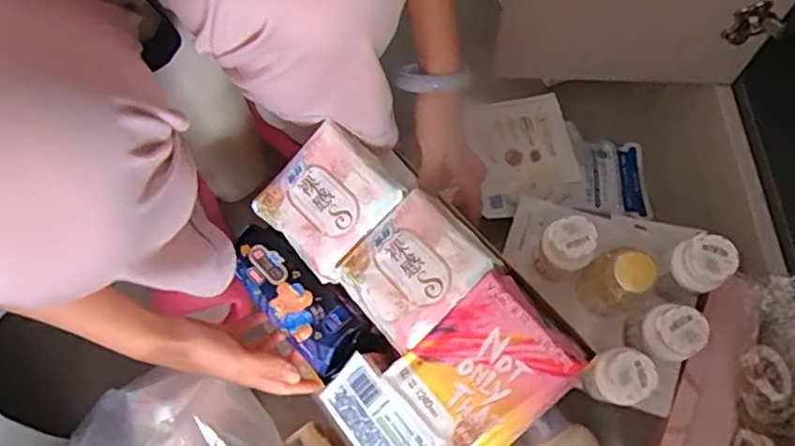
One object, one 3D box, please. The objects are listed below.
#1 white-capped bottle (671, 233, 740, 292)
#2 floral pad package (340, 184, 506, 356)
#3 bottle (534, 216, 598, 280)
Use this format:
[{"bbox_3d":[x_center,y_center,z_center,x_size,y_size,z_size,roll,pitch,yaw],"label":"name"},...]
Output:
[{"bbox_3d":[0.277,0.035,0.538,0.043,0.039,0.046,-1,67,3],"label":"white-capped bottle"},{"bbox_3d":[0.017,0.041,0.494,0.104,0.045,0.093,-43,64,1],"label":"floral pad package"},{"bbox_3d":[0.160,0.026,0.578,0.053,0.093,0.044,35,73,16],"label":"bottle"}]

